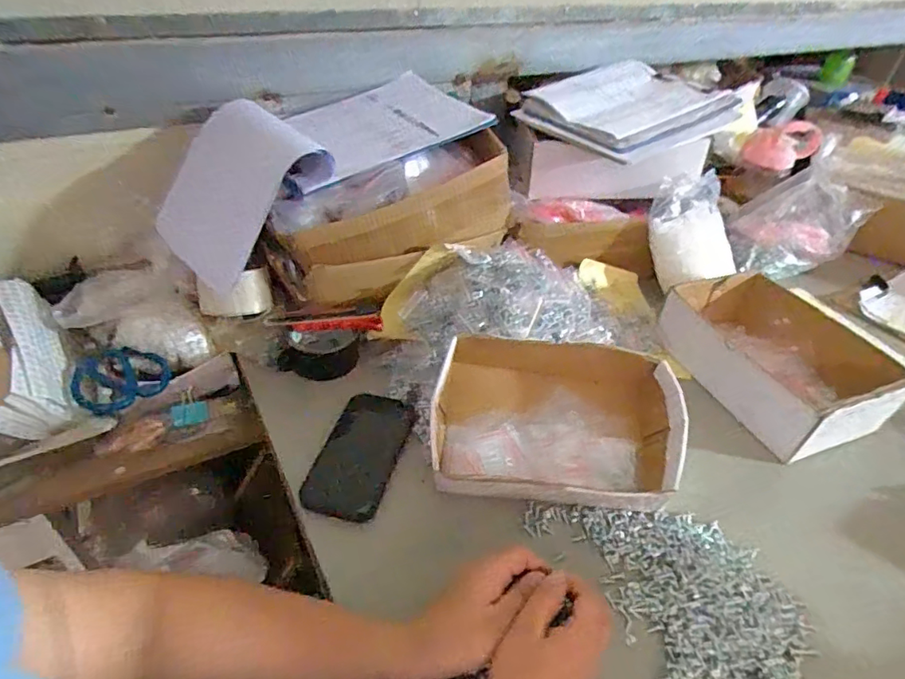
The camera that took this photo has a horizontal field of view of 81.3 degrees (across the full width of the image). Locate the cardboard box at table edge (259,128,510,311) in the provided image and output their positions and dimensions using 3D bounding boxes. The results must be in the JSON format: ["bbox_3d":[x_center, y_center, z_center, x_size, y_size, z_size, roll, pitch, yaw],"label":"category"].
[{"bbox_3d":[-0.075,-0.166,0.717,0.346,0.148,0.084,-27,47,-13],"label":"cardboard box at table edge"}]

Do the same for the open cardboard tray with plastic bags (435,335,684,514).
[{"bbox_3d":[0.111,0.081,0.570,0.251,0.087,0.182,6,40,3],"label":"open cardboard tray with plastic bags"}]

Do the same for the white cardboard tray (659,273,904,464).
[{"bbox_3d":[0.432,0.017,0.702,0.204,0.082,0.257,-14,43,-20],"label":"white cardboard tray"}]

